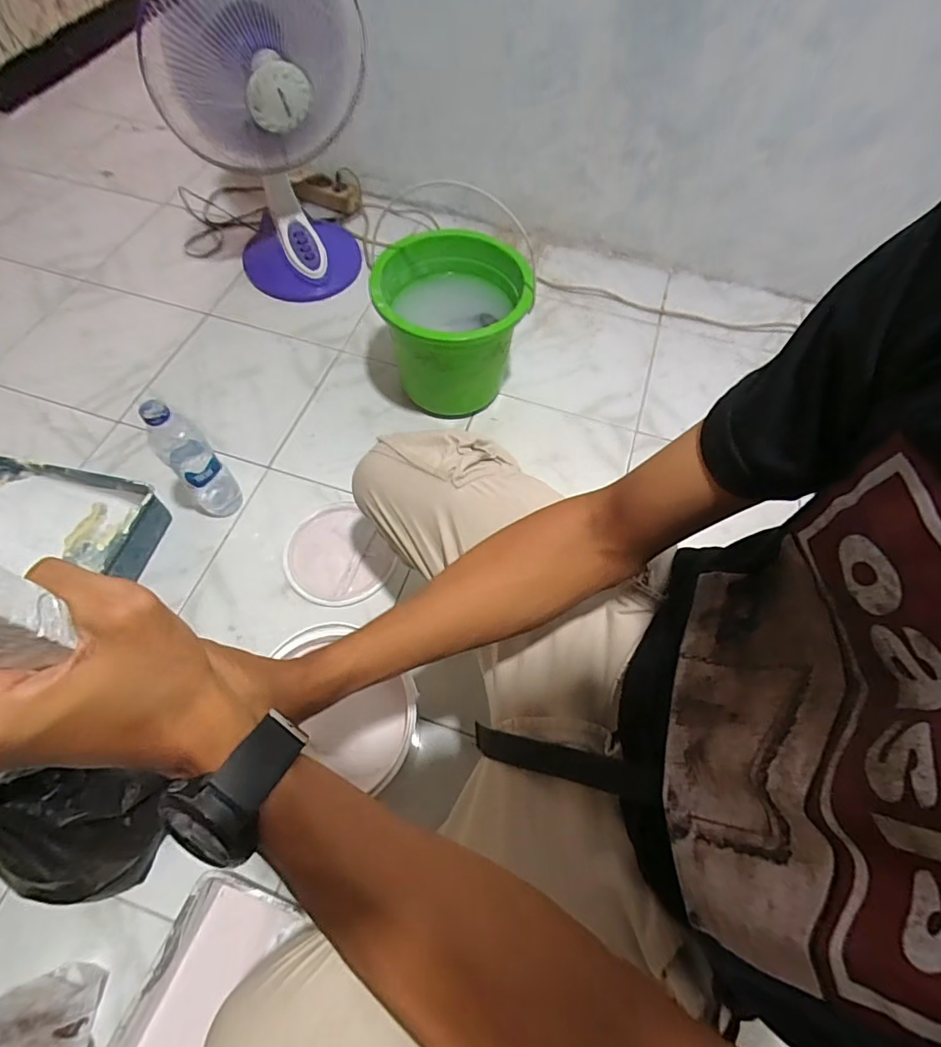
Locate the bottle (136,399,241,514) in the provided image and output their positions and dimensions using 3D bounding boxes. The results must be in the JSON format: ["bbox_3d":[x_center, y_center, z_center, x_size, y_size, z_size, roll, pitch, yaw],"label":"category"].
[{"bbox_3d":[-0.400,-0.090,0.732,0.060,0.232,0.061,-37,69,-19],"label":"bottle"}]

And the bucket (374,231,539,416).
[{"bbox_3d":[-0.030,-0.328,0.861,0.229,0.200,0.241,-1,62,-4],"label":"bucket"}]

